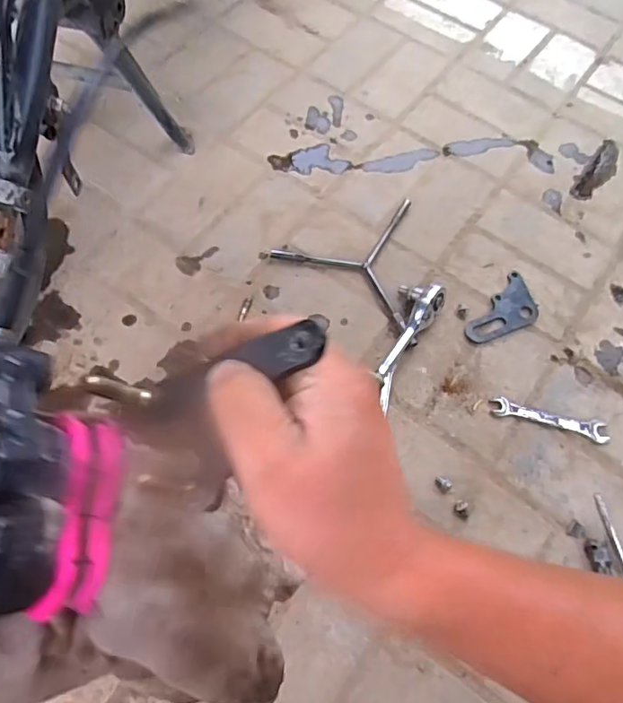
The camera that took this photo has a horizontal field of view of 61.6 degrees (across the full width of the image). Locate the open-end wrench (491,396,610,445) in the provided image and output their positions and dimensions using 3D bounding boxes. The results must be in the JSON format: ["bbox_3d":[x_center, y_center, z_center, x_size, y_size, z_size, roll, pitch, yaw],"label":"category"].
[{"bbox_3d":[0.306,0.087,0.669,0.143,0.009,0.026,15,67,3],"label":"open-end wrench"}]

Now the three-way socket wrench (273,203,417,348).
[{"bbox_3d":[0.093,-0.148,0.754,0.240,0.014,0.199,33,69,10],"label":"three-way socket wrench"}]

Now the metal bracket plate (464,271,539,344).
[{"bbox_3d":[0.274,-0.052,0.729,0.066,0.008,0.131,38,70,12],"label":"metal bracket plate"}]

